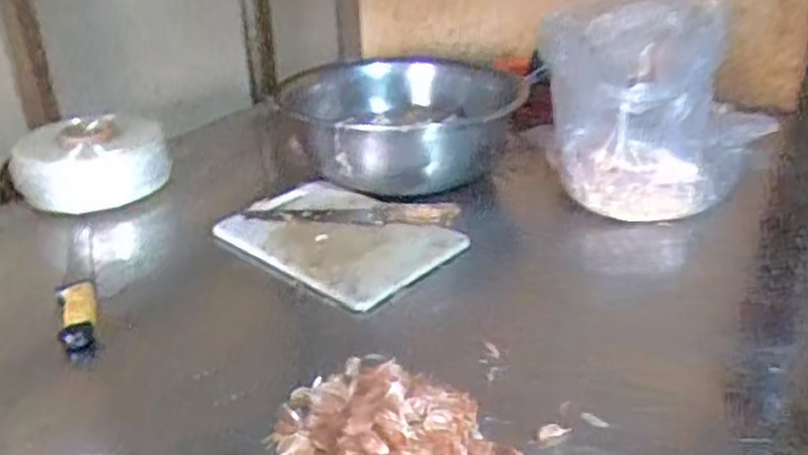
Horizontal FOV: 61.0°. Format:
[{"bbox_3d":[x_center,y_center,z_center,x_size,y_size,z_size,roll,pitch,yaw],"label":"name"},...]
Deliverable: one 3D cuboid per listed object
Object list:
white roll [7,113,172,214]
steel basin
[{"bbox_3d":[-0.525,-0.108,1.165,0.242,0.121,0.182,-9,29,-15],"label":"white roll"},{"bbox_3d":[-0.011,-0.185,1.264,0.461,0.168,0.446,-1,27,1],"label":"steel basin"}]

